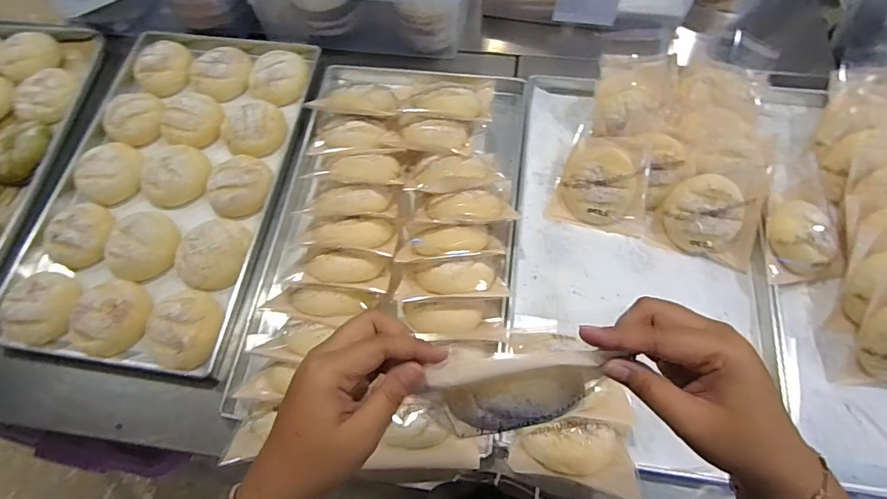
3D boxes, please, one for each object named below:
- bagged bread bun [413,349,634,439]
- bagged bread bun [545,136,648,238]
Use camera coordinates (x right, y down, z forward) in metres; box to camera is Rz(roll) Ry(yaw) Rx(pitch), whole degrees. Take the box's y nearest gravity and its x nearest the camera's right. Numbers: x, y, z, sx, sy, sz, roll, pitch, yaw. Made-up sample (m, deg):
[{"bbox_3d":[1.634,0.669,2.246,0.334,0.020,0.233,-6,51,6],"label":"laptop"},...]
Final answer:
[{"bbox_3d":[0.044,0.093,0.311,0.102,0.065,0.043,-2,66,1],"label":"bagged bread bun"},{"bbox_3d":[0.225,-0.100,0.676,0.131,0.058,0.128,13,67,7],"label":"bagged bread bun"}]

